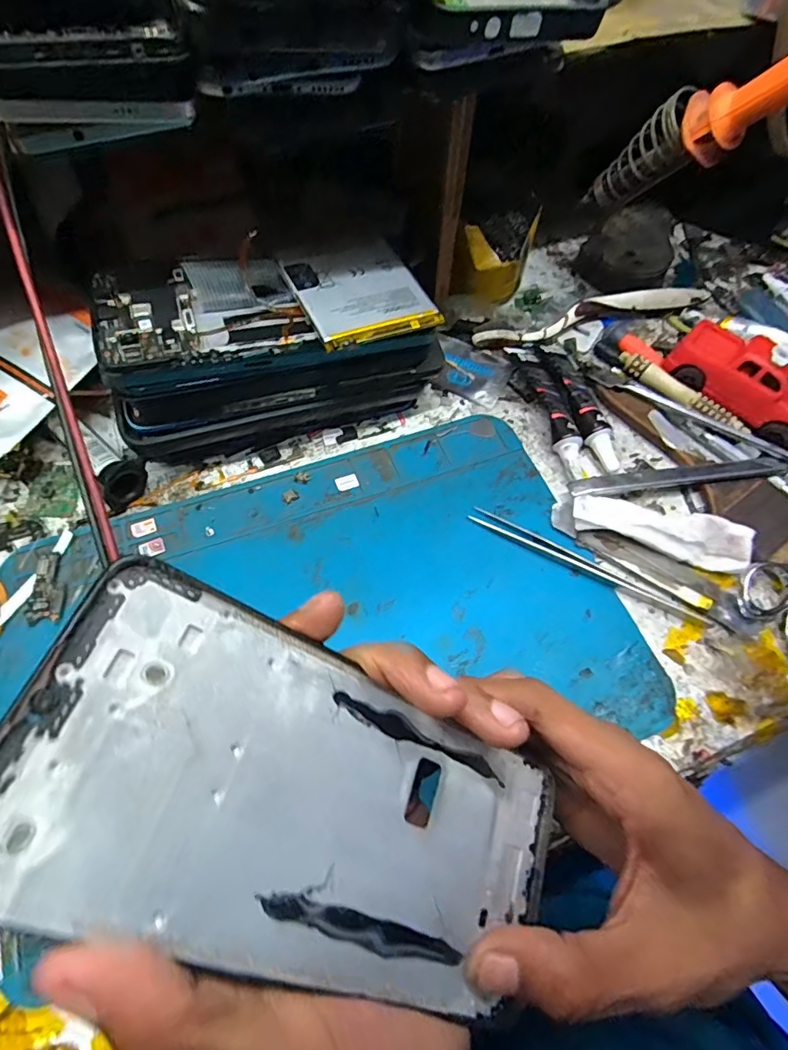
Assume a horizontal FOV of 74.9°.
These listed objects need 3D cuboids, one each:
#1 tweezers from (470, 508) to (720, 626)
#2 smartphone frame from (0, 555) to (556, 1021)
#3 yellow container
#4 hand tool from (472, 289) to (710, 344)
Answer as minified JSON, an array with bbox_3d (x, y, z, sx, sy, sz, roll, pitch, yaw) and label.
[{"bbox_3d":[0.102,0.020,0.275,0.129,0.004,0.010,27,64,12],"label":"tweezers"},{"bbox_3d":[-0.015,0.074,0.135,0.156,0.004,0.070,34,60,-24],"label":"smartphone frame"},{"bbox_3d":[0.067,-0.178,0.350,0.046,0.055,0.041,14,62,6],"label":"yellow container"},{"bbox_3d":[0.137,-0.145,0.356,0.176,0.017,0.021,-16,64,-10],"label":"hand tool"}]

